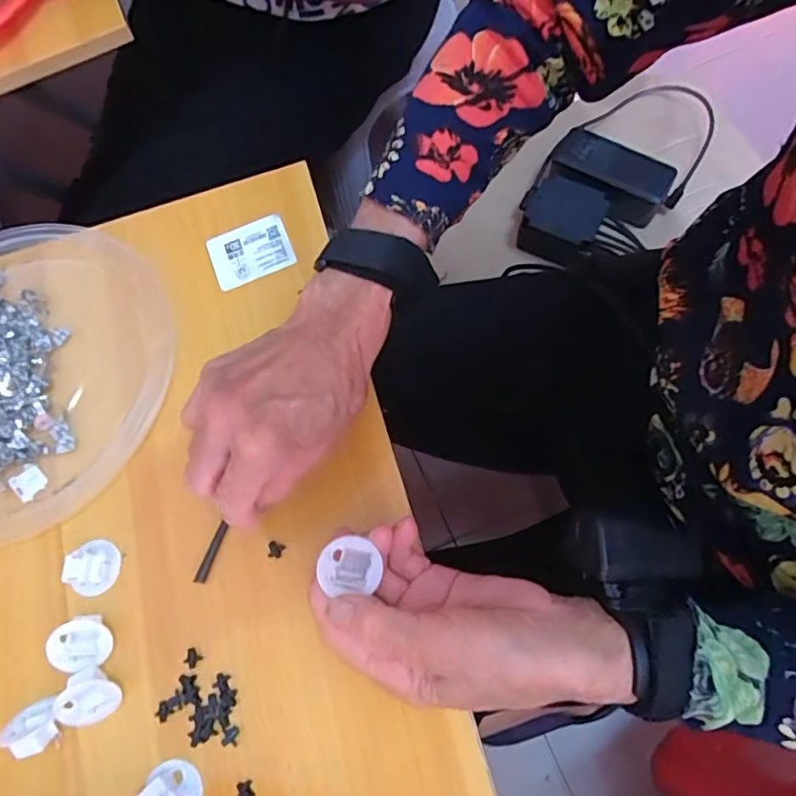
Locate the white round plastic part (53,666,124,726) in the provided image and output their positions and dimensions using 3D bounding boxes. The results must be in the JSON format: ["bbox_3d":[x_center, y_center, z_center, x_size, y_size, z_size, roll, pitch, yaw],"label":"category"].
[{"bbox_3d":[-0.172,0.164,0.309,0.033,0.021,0.027,-21,69,-2],"label":"white round plastic part"}]

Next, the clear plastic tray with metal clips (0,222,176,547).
[{"bbox_3d":[-0.277,-0.019,0.404,0.228,0.032,0.232,-29,69,-5],"label":"clear plastic tray with metal clips"}]

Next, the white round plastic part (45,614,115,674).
[{"bbox_3d":[-0.180,0.139,0.321,0.031,0.010,0.030,-35,105,-16],"label":"white round plastic part"}]

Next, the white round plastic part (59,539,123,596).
[{"bbox_3d":[-0.184,0.101,0.339,0.027,0.013,0.031,20,73,13],"label":"white round plastic part"}]

